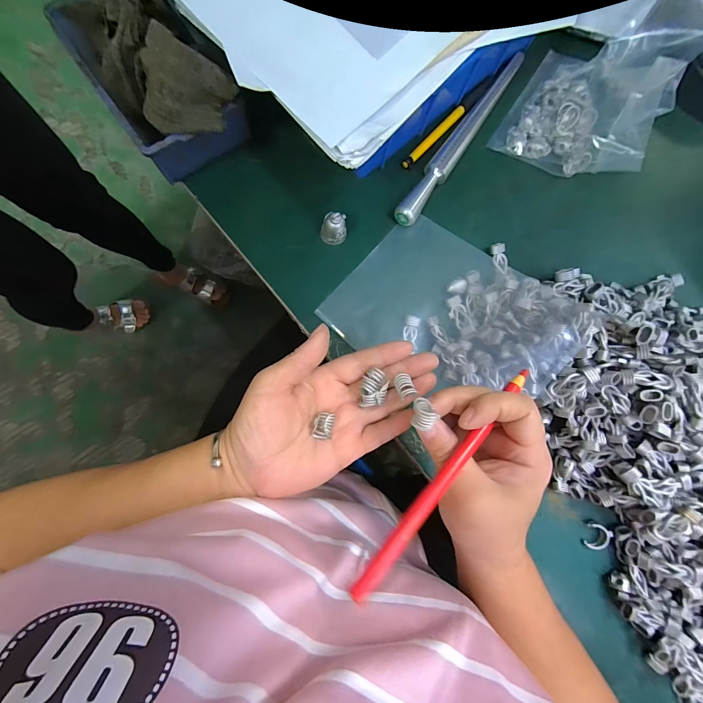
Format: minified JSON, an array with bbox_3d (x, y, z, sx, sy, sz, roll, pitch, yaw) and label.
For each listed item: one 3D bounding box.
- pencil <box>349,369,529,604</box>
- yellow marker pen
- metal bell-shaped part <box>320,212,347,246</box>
[{"bbox_3d":[0.058,0.068,0.194,0.166,0.007,0.011,-43,90,-20],"label":"pencil"},{"bbox_3d":[0.105,-0.244,0.355,0.012,0.007,0.142,44,81,0],"label":"yellow marker pen"},{"bbox_3d":[-0.016,-0.115,0.308,0.023,0.036,0.018,-8,85,-7],"label":"metal bell-shaped part"}]

